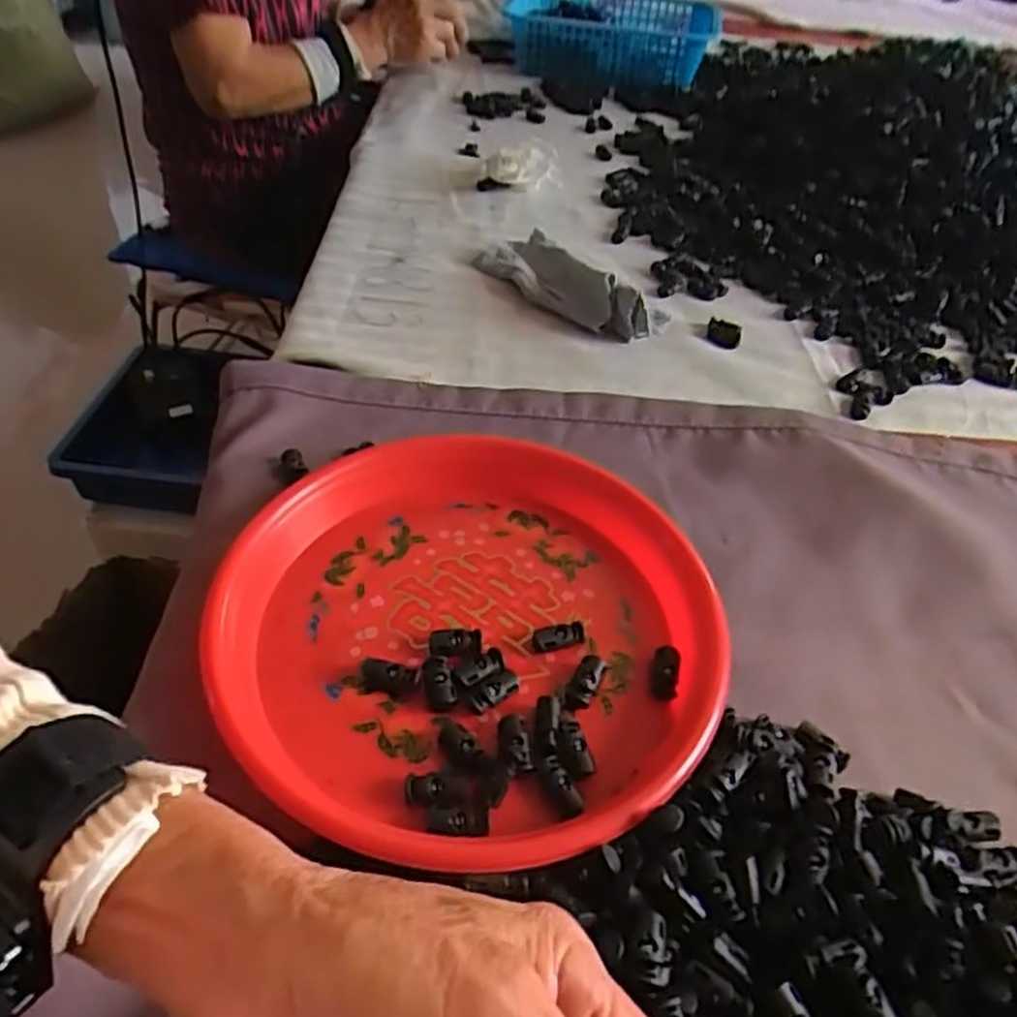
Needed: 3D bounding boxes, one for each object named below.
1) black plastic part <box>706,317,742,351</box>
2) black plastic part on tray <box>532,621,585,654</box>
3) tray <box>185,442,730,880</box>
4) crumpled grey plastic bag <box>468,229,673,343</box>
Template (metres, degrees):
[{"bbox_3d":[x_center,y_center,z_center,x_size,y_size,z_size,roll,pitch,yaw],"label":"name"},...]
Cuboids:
[{"bbox_3d":[0.179,-0.147,0.640,0.028,0.010,0.026,20,47,13],"label":"black plastic part"},{"bbox_3d":[0.027,0.068,0.407,0.028,0.011,0.012,-11,48,-16],"label":"black plastic part on tray"},{"bbox_3d":[-0.016,0.056,0.402,0.242,0.032,0.241,12,46,5],"label":"tray"},{"bbox_3d":[0.054,-0.201,0.656,0.070,0.045,0.180,-33,57,-32],"label":"crumpled grey plastic bag"}]

